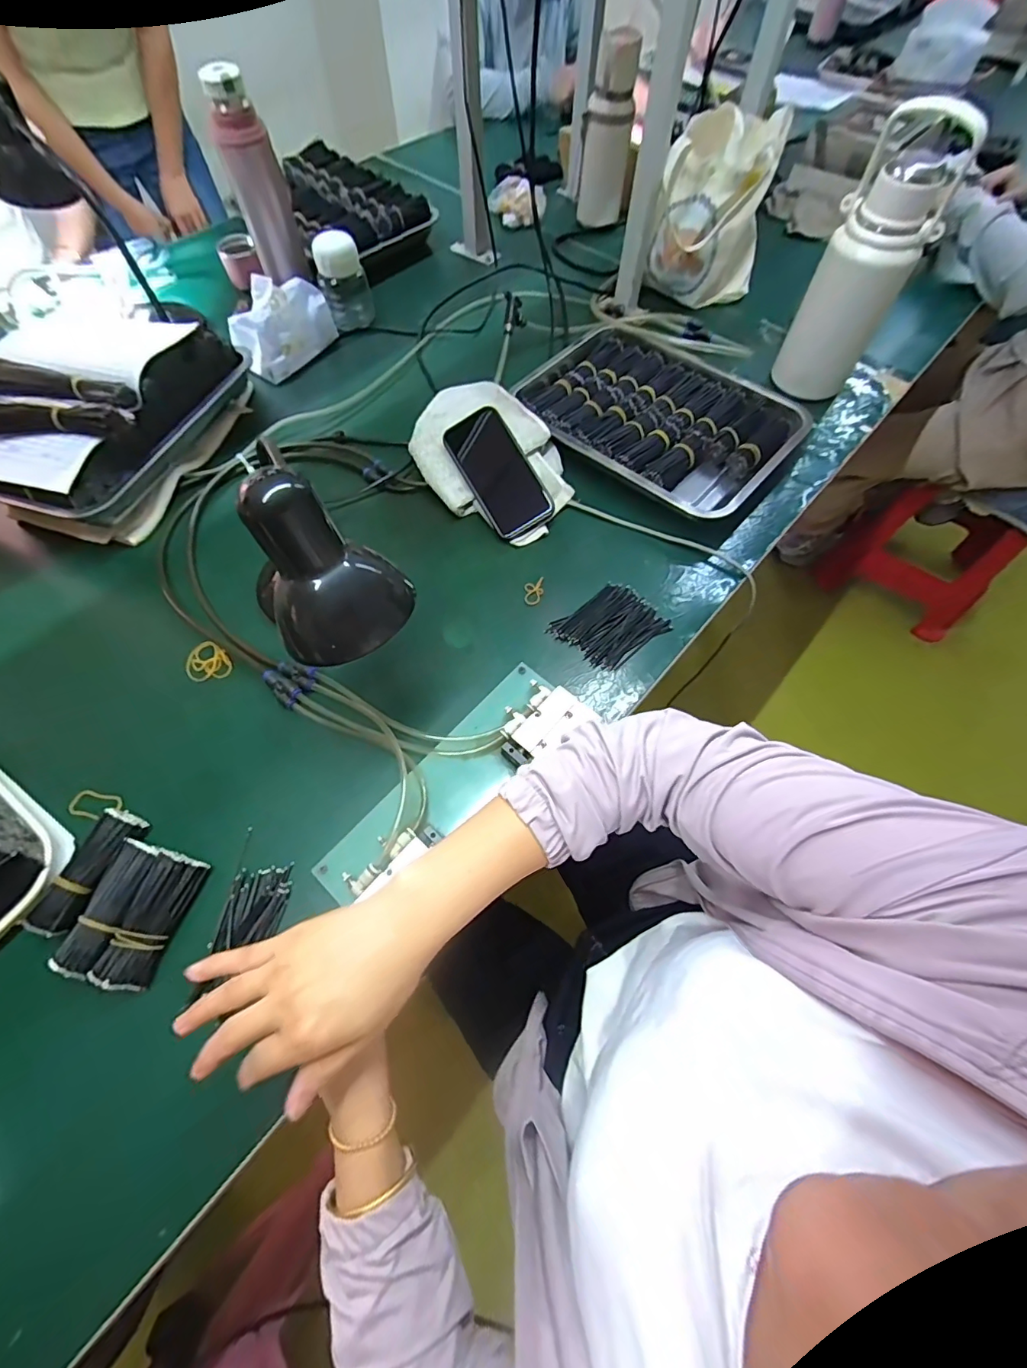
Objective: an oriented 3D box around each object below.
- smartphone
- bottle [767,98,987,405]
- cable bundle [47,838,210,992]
[{"bbox_3d":[-0.019,-0.265,0.616,0.078,0.011,0.161,-31,89,5],"label":"smartphone"},{"bbox_3d":[0.429,-0.507,0.615,0.102,0.283,0.090,30,67,14],"label":"bottle"},{"bbox_3d":[-0.322,0.193,0.418,0.075,0.033,0.101,14,64,7],"label":"cable bundle"}]

